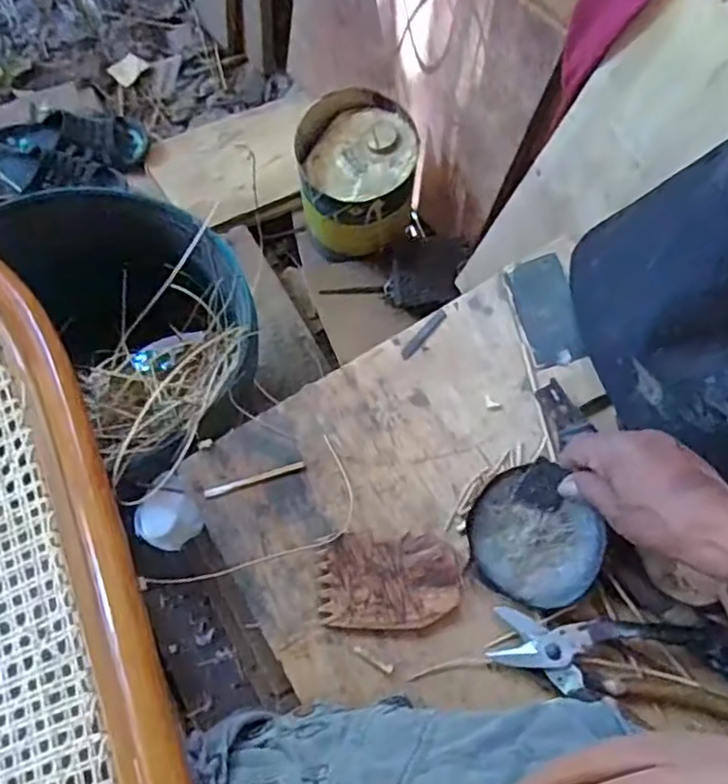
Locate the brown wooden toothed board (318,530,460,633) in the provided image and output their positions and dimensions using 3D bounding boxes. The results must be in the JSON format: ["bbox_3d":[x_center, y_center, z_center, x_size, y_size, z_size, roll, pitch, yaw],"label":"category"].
[{"bbox_3d":[0.019,0.140,0.487,0.101,0.013,0.066,-1,71,1],"label":"brown wooden toothed board"}]

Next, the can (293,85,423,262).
[{"bbox_3d":[-0.009,-0.301,0.922,0.162,0.132,0.177,-7,71,-1],"label":"can"}]

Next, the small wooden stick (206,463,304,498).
[{"bbox_3d":[-0.087,0.070,0.525,0.082,0.006,0.007,-16,71,-4],"label":"small wooden stick"}]

